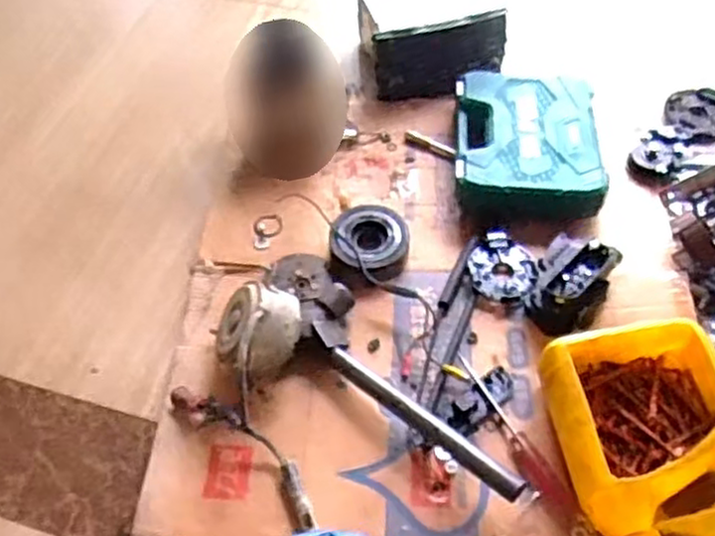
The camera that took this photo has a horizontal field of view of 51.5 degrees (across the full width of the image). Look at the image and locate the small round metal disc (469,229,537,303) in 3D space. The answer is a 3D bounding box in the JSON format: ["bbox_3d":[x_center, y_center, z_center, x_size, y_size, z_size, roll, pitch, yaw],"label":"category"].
[{"bbox_3d":[0.186,0.002,0.947,0.087,0.023,0.084,-3,51,4],"label":"small round metal disc"}]

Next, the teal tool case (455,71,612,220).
[{"bbox_3d":[0.241,-0.168,1.056,0.205,0.068,0.280,1,54,2],"label":"teal tool case"}]

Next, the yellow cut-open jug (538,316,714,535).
[{"bbox_3d":[0.304,0.169,0.767,0.185,0.083,0.220,-13,51,-4],"label":"yellow cut-open jug"}]

